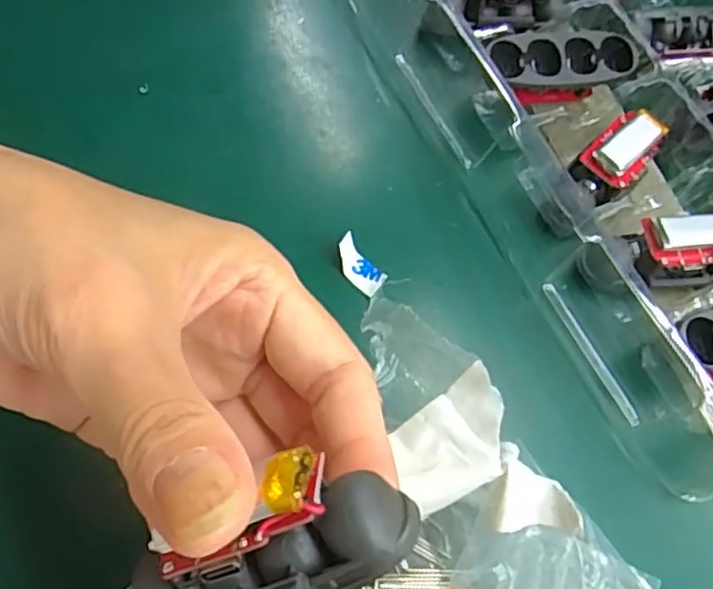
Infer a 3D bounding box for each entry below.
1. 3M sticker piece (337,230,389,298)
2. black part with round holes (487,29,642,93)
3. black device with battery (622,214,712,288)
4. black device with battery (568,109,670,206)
[{"bbox_3d":[0.000,-0.011,0.249,0.011,0.004,0.026,-39,115,-13],"label":"3M sticker piece"},{"bbox_3d":[0.084,-0.095,0.266,0.060,0.011,0.025,-11,81,-9],"label":"black part with round holes"},{"bbox_3d":[0.124,-0.017,0.244,0.039,0.016,0.027,-6,94,-6],"label":"black device with battery"},{"bbox_3d":[0.101,-0.053,0.256,0.020,0.020,0.040,44,70,11],"label":"black device with battery"}]

